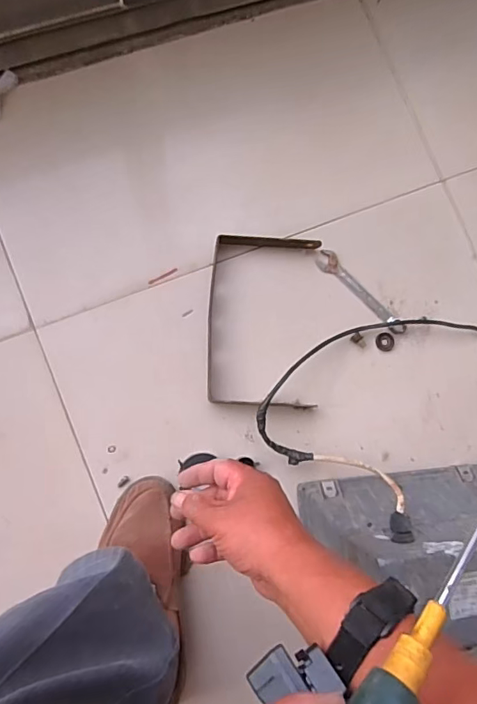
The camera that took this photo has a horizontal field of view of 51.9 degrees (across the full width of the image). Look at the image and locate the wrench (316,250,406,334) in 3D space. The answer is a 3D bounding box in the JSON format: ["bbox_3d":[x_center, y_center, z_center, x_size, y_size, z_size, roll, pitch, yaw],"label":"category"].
[{"bbox_3d":[0.168,-0.082,0.667,0.155,0.005,0.026,42,80,-2],"label":"wrench"}]

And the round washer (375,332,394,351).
[{"bbox_3d":[0.200,-0.014,0.665,0.025,0.004,0.025,1,84,-5],"label":"round washer"}]

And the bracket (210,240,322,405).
[{"bbox_3d":[0.033,-0.043,0.634,0.146,0.023,0.224,4,83,-8],"label":"bracket"}]

